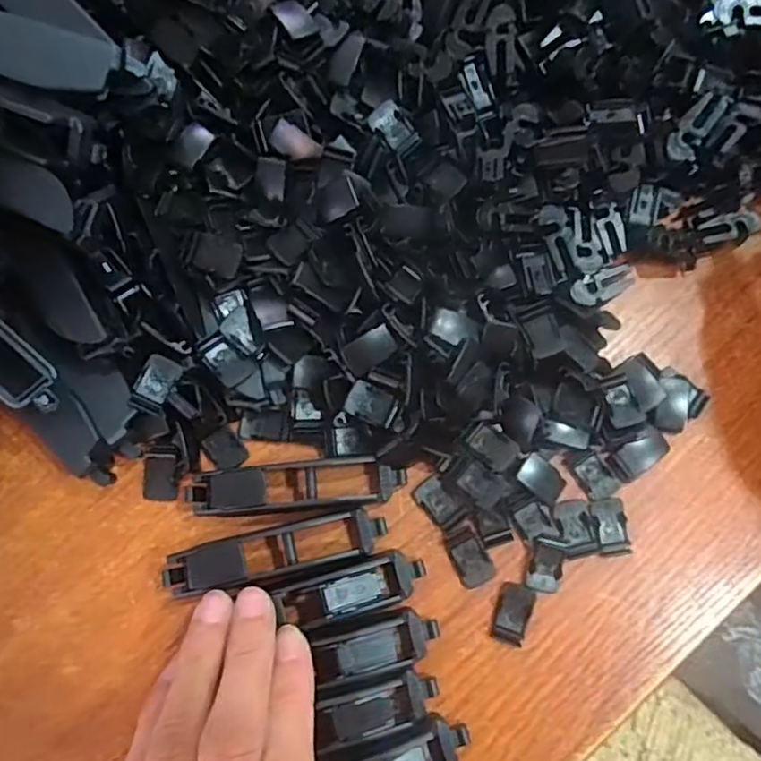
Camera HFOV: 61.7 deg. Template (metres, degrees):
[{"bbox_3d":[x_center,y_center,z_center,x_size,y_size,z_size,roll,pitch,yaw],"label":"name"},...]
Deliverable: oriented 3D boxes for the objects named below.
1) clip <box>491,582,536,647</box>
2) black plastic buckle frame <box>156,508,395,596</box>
[{"bbox_3d":[0.048,0.083,0.227,0.013,0.004,0.020,16,76,2],"label":"clip"},{"bbox_3d":[-0.036,0.060,0.223,0.076,0.016,0.017,-13,77,-5],"label":"black plastic buckle frame"}]

